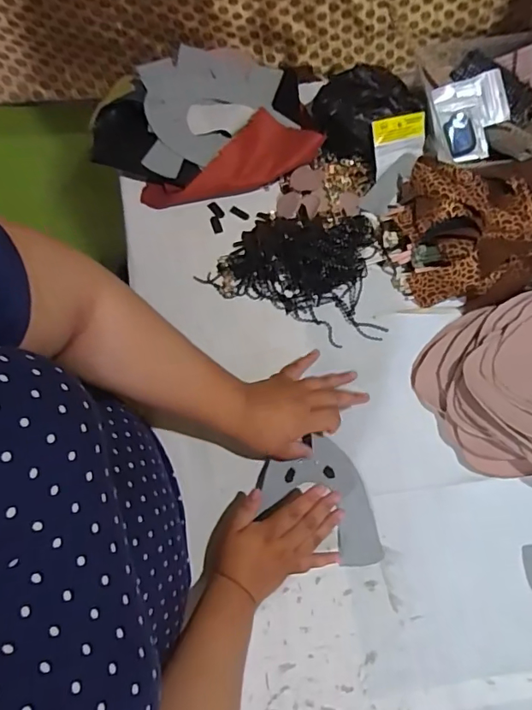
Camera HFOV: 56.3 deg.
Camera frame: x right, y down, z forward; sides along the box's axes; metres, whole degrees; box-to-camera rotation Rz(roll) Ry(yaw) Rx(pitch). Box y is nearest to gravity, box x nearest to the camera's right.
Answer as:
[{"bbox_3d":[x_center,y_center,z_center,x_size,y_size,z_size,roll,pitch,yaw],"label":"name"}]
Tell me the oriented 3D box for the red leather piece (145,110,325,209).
[{"bbox_3d":[-0.051,-0.261,0.690,0.246,0.039,0.092,-29,78,-7],"label":"red leather piece"}]

